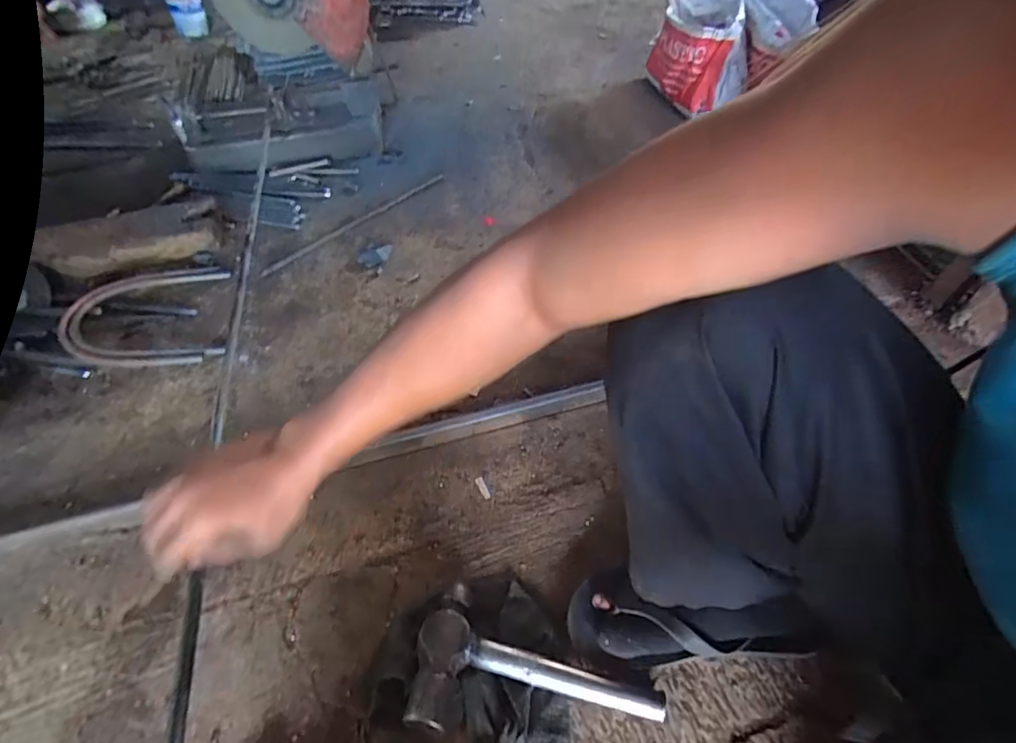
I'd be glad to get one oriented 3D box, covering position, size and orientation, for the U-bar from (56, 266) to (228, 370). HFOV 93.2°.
[{"bbox_3d":[-0.633,-0.096,0.841,0.257,0.045,0.259,-16,52,-8],"label":"U-bar"}]

